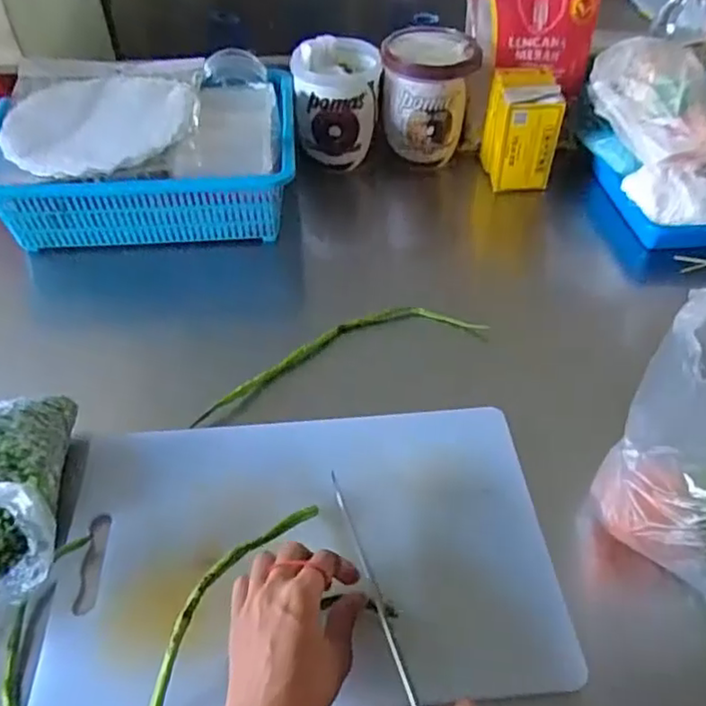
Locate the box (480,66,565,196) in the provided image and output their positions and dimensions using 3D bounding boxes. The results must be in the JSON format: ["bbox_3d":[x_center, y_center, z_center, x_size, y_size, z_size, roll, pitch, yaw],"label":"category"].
[{"bbox_3d":[0.211,-0.278,0.799,0.070,0.124,0.087,-2,47,-2],"label":"box"}]

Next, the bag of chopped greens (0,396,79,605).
[{"bbox_3d":[-0.255,0.094,0.462,0.078,0.068,0.152,-11,47,-10],"label":"bag of chopped greens"}]

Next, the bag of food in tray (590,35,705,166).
[{"bbox_3d":[0.342,-0.290,0.725,0.115,0.081,0.152,-1,46,-1],"label":"bag of food in tray"}]

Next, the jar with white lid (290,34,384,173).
[{"bbox_3d":[-0.019,-0.325,0.832,0.105,0.132,0.103,1,47,1],"label":"jar with white lid"}]

